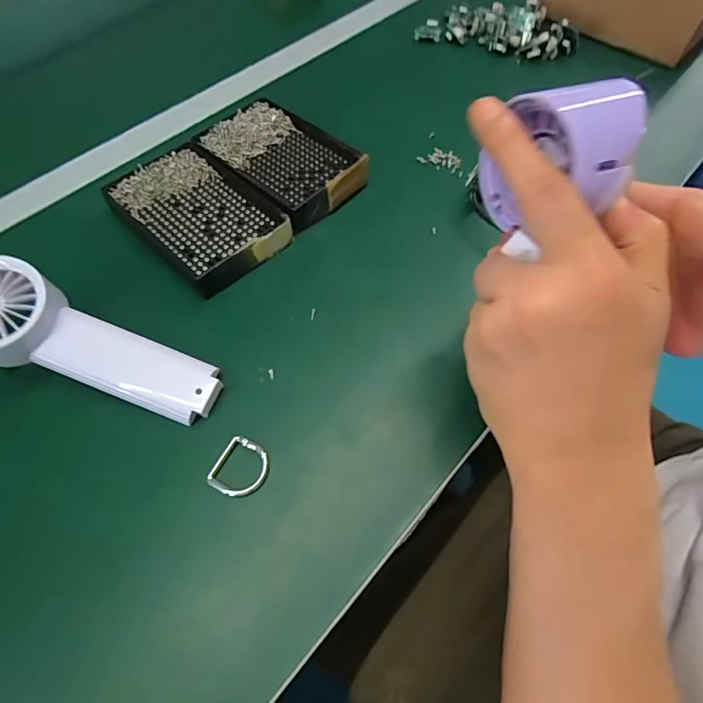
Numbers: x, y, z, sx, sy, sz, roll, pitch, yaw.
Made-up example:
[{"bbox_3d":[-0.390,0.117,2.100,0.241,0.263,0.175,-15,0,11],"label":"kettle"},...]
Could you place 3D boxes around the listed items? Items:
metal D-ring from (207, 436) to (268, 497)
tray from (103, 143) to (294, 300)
[{"bbox_3d":[-0.066,0.069,0.263,0.029,0.004,0.033,21,63,12],"label":"metal D-ring"},{"bbox_3d":[-0.124,-0.111,0.358,0.089,0.028,0.138,-40,67,-21],"label":"tray"}]

